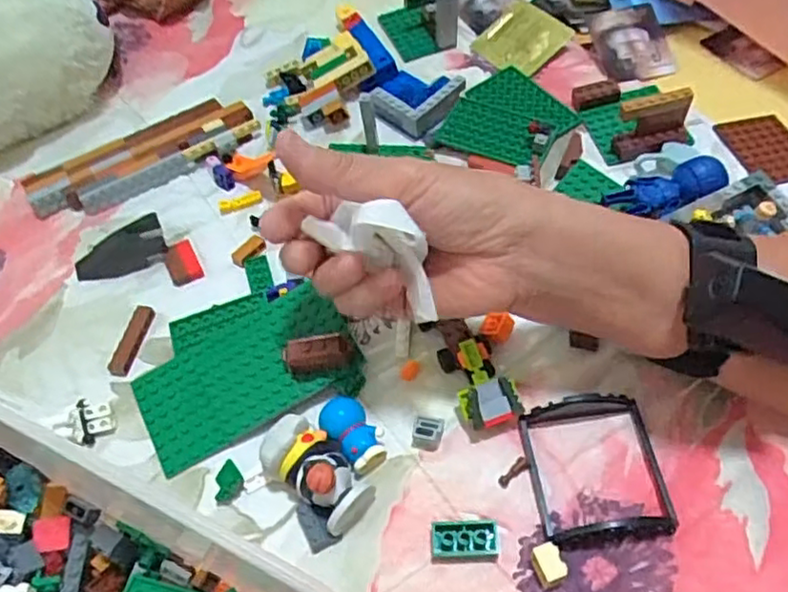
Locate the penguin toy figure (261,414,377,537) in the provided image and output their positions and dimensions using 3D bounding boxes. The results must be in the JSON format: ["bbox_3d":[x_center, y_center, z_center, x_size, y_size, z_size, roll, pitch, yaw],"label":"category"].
[{"bbox_3d":[-0.038,0.090,0.340,0.060,0.037,0.034,33,63,24],"label":"penguin toy figure"}]

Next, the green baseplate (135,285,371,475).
[{"bbox_3d":[-0.090,0.038,0.392,0.123,0.010,0.087,-27,64,-2],"label":"green baseplate"}]

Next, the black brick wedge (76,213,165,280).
[{"bbox_3d":[-0.190,-0.031,0.458,0.062,0.012,0.028,-25,57,-13],"label":"black brick wedge"}]

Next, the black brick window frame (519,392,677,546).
[{"bbox_3d":[0.103,0.085,0.334,0.065,0.025,0.073,-8,54,-1],"label":"black brick window frame"}]

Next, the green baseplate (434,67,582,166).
[{"bbox_3d":[0.086,-0.133,0.493,0.082,0.011,0.090,33,66,25],"label":"green baseplate"}]

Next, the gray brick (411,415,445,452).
[{"bbox_3d":[0.018,0.074,0.360,0.016,0.010,0.015,7,55,9],"label":"gray brick"}]

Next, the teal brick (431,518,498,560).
[{"bbox_3d":[0.035,0.120,0.328,0.033,0.008,0.018,-3,54,2],"label":"teal brick"}]

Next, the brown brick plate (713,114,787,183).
[{"bbox_3d":[0.257,-0.101,0.456,0.047,0.004,0.064,-13,55,-5],"label":"brown brick plate"}]

